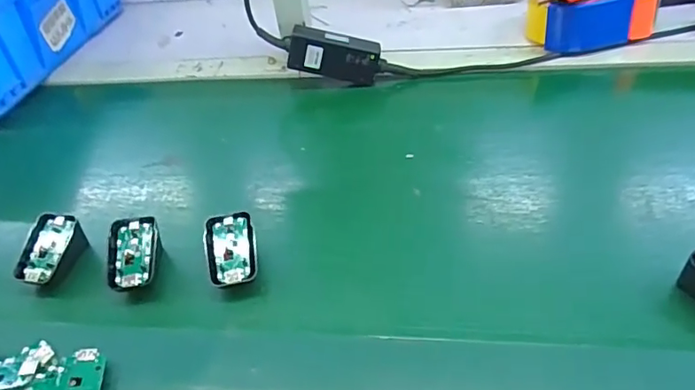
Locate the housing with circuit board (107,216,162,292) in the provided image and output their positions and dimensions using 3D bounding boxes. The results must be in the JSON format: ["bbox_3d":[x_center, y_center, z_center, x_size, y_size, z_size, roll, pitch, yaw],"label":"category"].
[{"bbox_3d":[-0.197,0.061,0.488,0.041,0.044,0.068,-8,44,-1],"label":"housing with circuit board"}]

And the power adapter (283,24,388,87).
[{"bbox_3d":[-0.016,-0.179,0.671,0.125,0.051,0.027,11,44,-6],"label":"power adapter"}]

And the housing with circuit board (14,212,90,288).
[{"bbox_3d":[-0.286,0.057,0.502,0.039,0.048,0.063,10,47,17],"label":"housing with circuit board"}]

